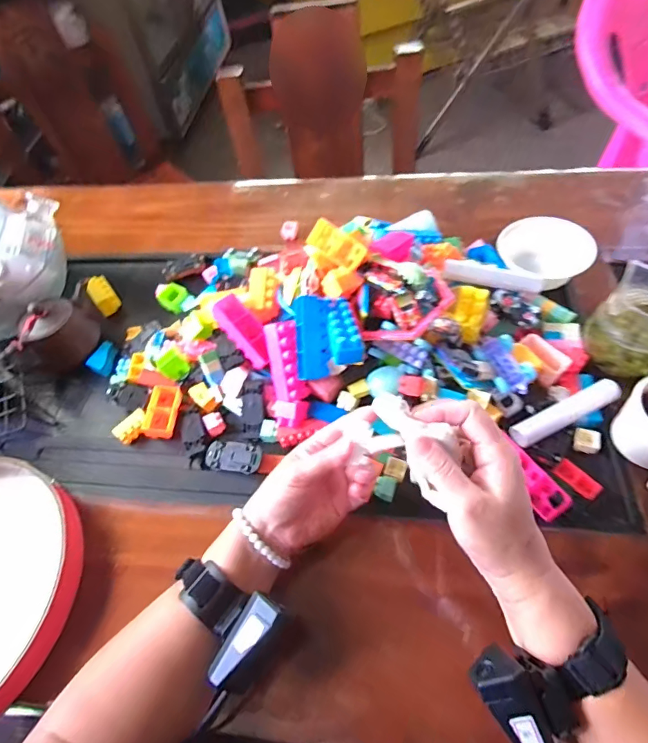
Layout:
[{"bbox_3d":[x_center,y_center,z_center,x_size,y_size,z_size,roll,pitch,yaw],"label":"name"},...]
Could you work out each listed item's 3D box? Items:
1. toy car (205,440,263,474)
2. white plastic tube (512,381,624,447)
[{"bbox_3d":[-0.102,0.095,0.494,0.065,0.015,0.034,9,53,12],"label":"toy car"},{"bbox_3d":[0.255,0.046,0.470,0.129,0.028,0.025,-24,57,-9],"label":"white plastic tube"}]

